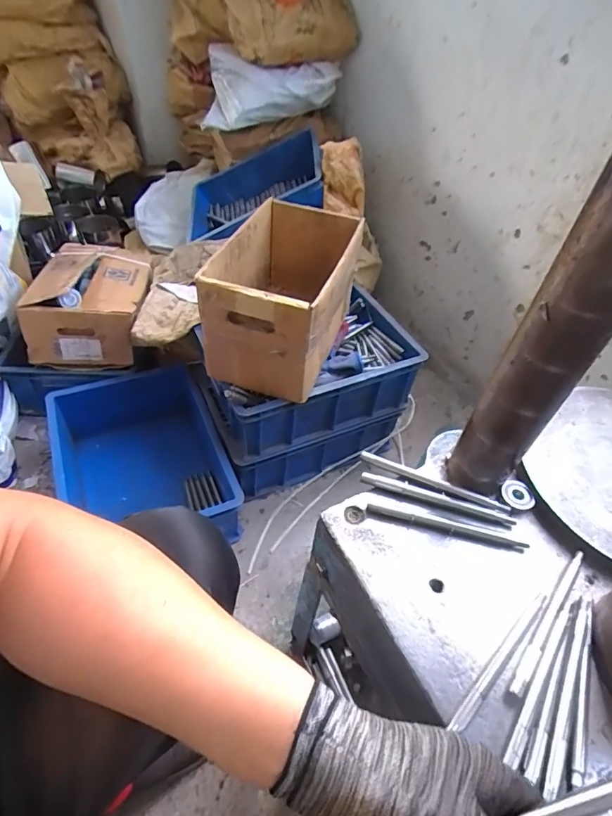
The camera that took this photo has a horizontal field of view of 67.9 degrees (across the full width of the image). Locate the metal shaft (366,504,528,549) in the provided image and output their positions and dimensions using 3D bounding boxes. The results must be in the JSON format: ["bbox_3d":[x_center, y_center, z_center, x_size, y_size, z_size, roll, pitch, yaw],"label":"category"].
[{"bbox_3d":[0.143,0.122,0.467,0.160,0.008,0.012,14,48,6],"label":"metal shaft"}]

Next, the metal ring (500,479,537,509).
[{"bbox_3d":[0.232,0.095,0.496,0.027,0.007,0.033,-18,52,-21],"label":"metal ring"}]

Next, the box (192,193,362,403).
[{"bbox_3d":[-0.035,-0.206,0.829,0.199,0.201,0.316,15,48,8],"label":"box"}]

